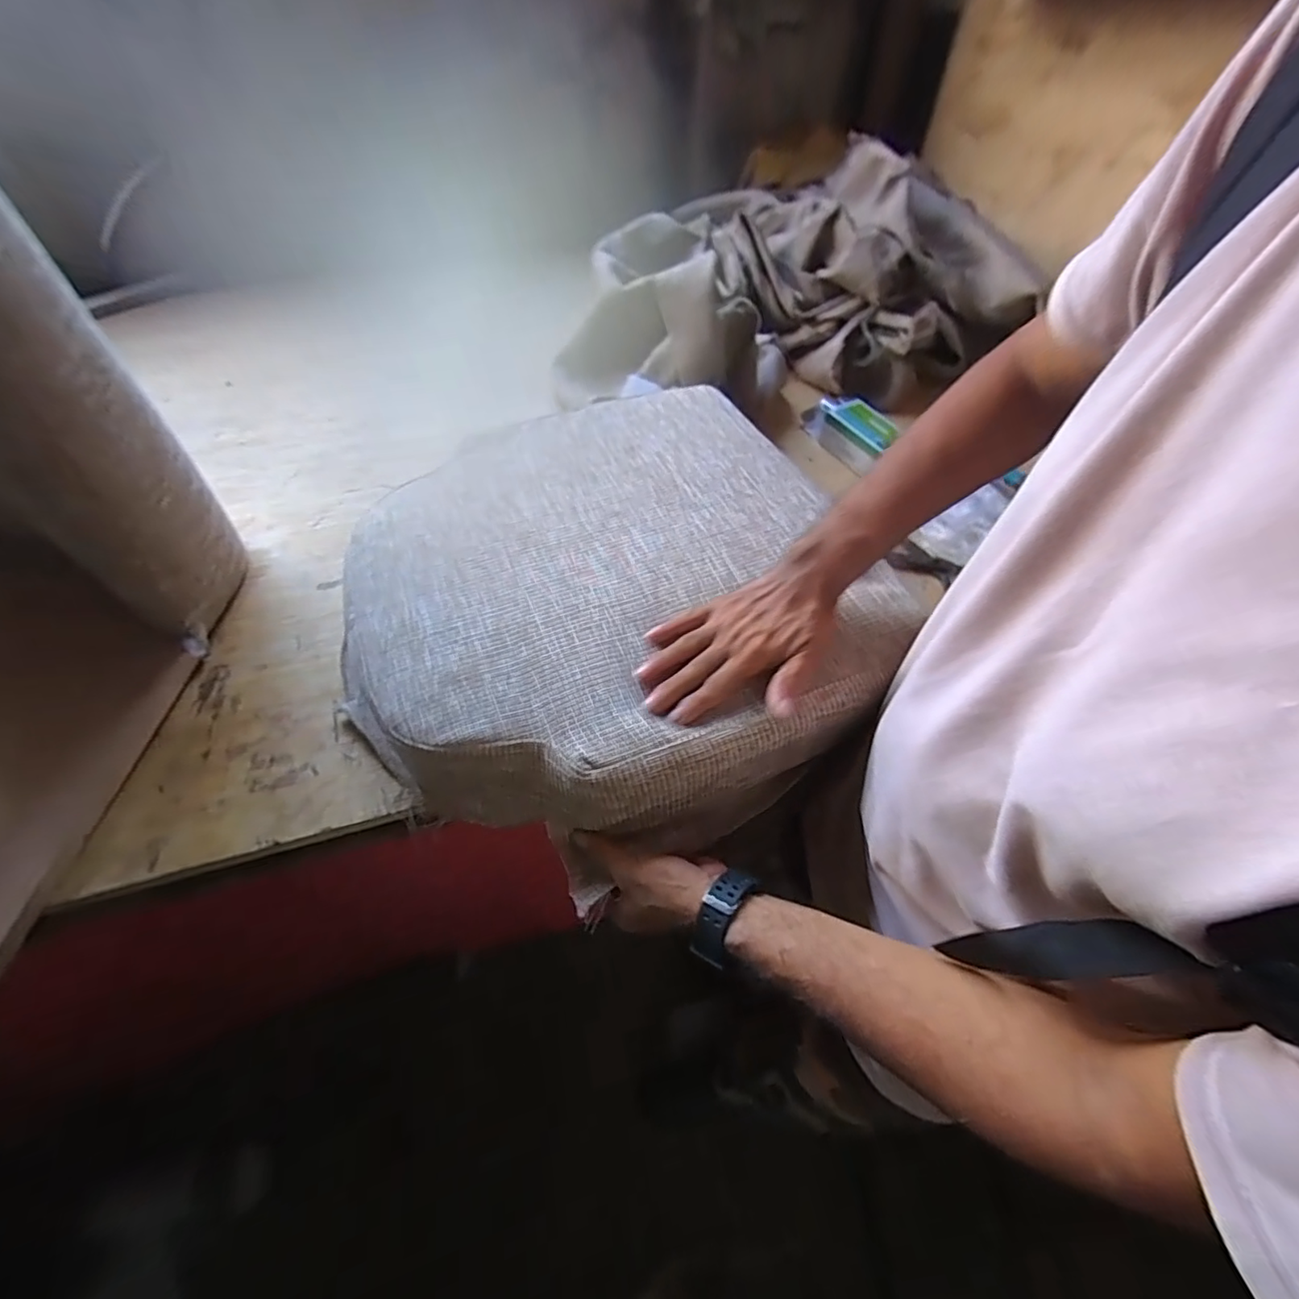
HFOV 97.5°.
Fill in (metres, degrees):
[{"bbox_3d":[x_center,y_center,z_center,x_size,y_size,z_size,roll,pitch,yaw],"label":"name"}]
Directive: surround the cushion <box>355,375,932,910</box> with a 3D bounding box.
[{"bbox_3d":[-0.050,-0.048,0.604,0.489,0.137,0.487,-23,56,-16],"label":"cushion"}]

